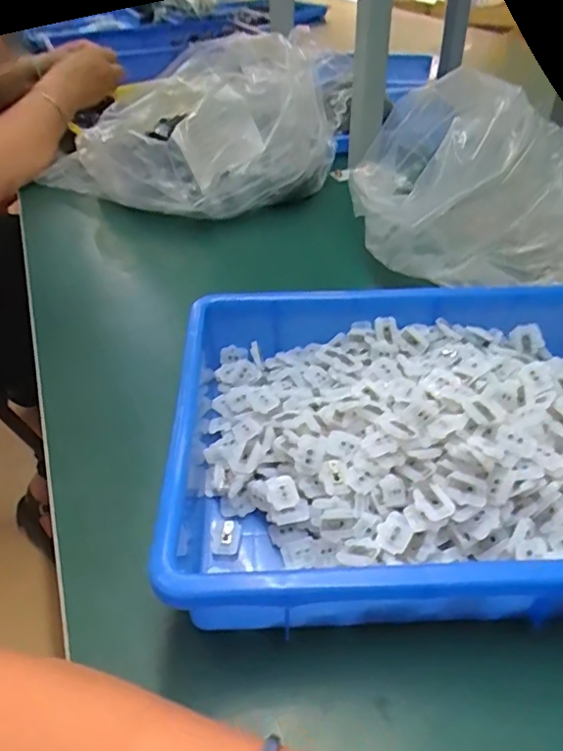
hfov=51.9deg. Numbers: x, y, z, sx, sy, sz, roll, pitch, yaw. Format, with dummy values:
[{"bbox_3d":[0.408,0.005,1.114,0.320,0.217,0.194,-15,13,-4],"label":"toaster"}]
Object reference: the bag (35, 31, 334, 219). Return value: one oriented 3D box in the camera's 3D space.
[{"bbox_3d":[-0.107,-0.318,0.725,0.310,0.138,0.264,25,47,29],"label":"bag"}]

